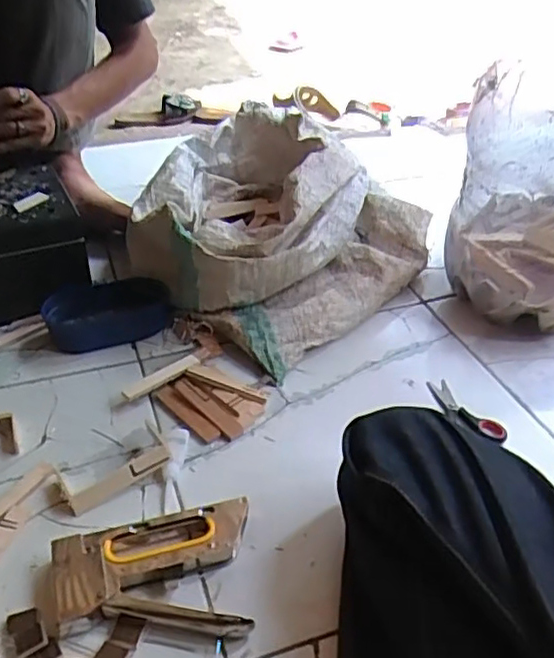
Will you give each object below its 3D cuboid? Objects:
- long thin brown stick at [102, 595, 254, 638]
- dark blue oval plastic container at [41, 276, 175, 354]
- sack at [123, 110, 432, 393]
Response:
[{"bbox_3d":[-0.079,0.227,0.512,0.117,0.019,0.007,9,10,4],"label":"long thin brown stick"},{"bbox_3d":[-0.217,-0.021,0.838,0.157,0.051,0.078,-10,37,-15],"label":"dark blue oval plastic container"},{"bbox_3d":[-0.023,-0.164,0.938,0.420,0.180,0.383,24,42,29],"label":"sack"}]

